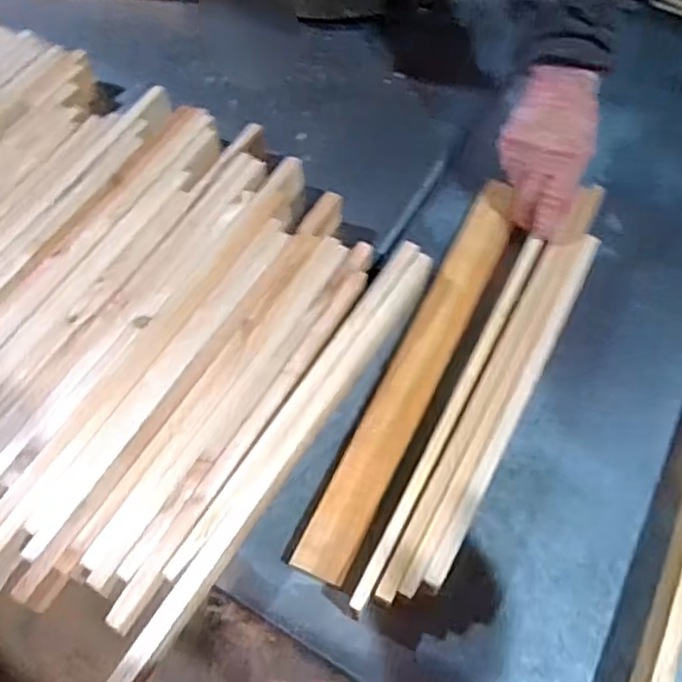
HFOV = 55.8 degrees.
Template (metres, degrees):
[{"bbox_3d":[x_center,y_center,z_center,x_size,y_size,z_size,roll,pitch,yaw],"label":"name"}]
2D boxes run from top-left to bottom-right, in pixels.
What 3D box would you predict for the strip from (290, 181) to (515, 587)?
[{"bbox_3d":[0.084,0.019,0.671,0.055,0.027,0.473,24,64,13],"label":"strip"}]

